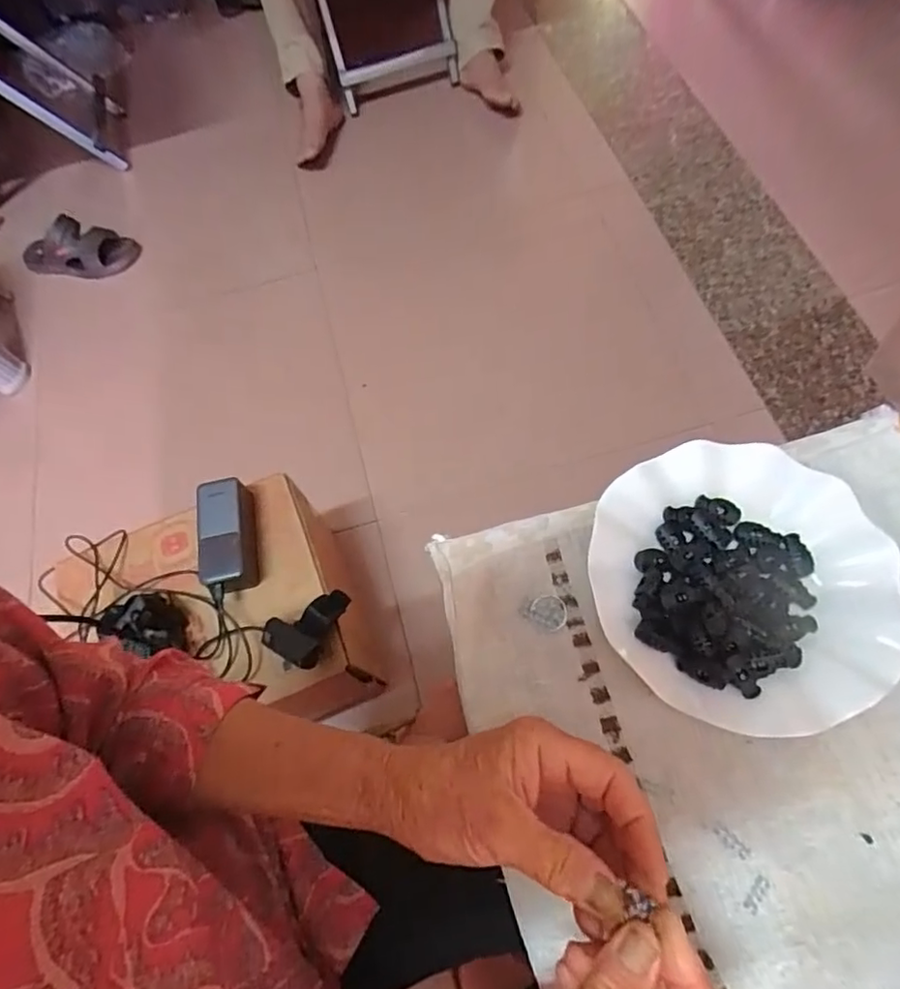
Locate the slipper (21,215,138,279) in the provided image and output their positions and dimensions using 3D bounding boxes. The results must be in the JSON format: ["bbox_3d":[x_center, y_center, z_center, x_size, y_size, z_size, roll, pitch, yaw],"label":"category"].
[{"bbox_3d":[-0.812,-0.532,1.241,0.253,0.085,0.094,2,67,7],"label":"slipper"}]

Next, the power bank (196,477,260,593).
[{"bbox_3d":[-0.270,0.050,0.693,0.055,0.047,0.130,-12,66,1],"label":"power bank"}]

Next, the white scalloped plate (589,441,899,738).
[{"bbox_3d":[0.185,0.051,0.362,0.176,0.023,0.175,-2,66,5],"label":"white scalloped plate"}]

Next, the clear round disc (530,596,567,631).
[{"bbox_3d":[0.066,0.078,0.377,0.024,0.004,0.021,36,75,19],"label":"clear round disc"}]

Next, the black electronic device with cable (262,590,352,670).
[{"bbox_3d":[-0.165,0.142,0.646,0.070,0.040,0.093,19,70,14],"label":"black electronic device with cable"}]

